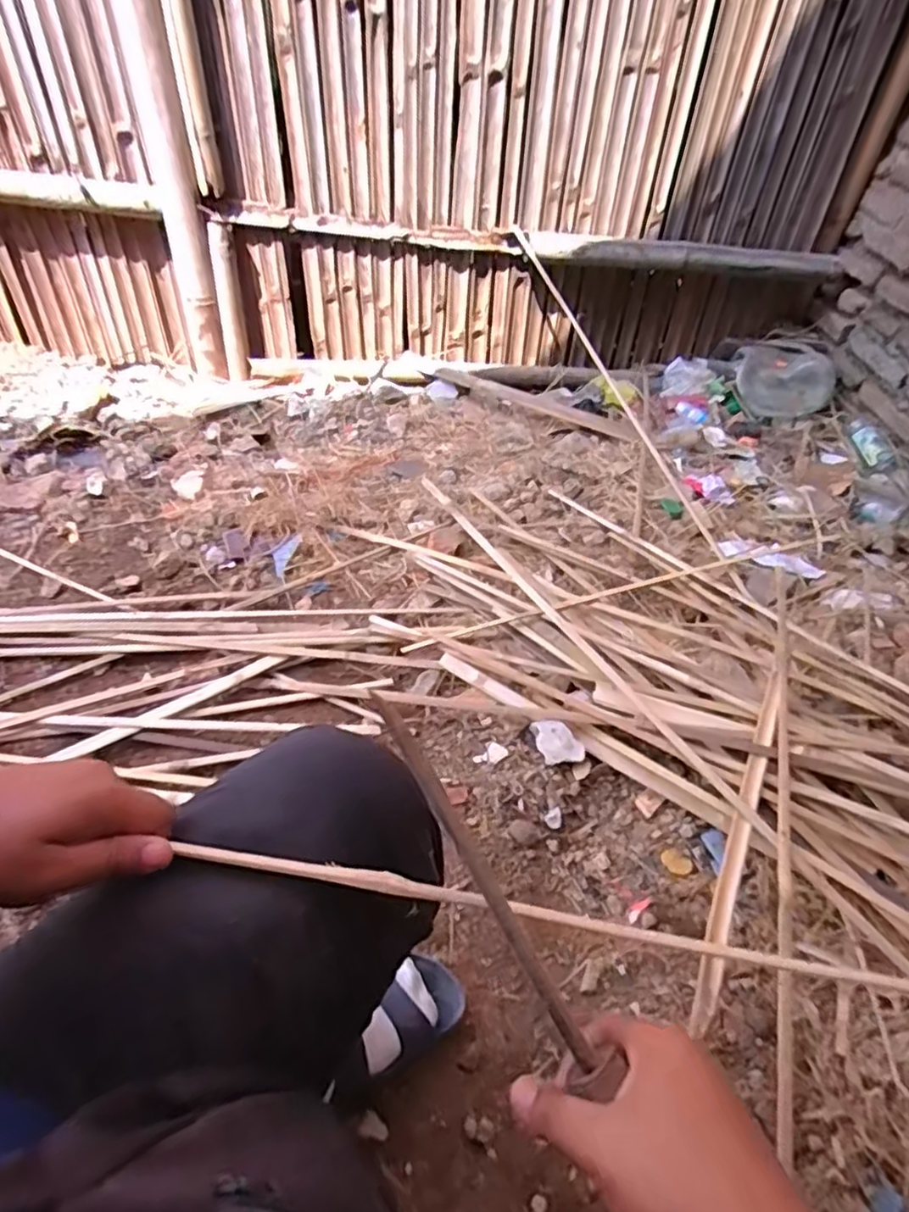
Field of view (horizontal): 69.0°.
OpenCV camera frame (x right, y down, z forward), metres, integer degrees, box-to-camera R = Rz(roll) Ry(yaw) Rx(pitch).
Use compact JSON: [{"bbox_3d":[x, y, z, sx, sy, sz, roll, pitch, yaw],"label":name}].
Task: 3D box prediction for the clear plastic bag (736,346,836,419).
[{"bbox_3d":[0.791,-0.545,1.603,0.229,0.088,0.196,22,51,18],"label":"clear plastic bag"}]

